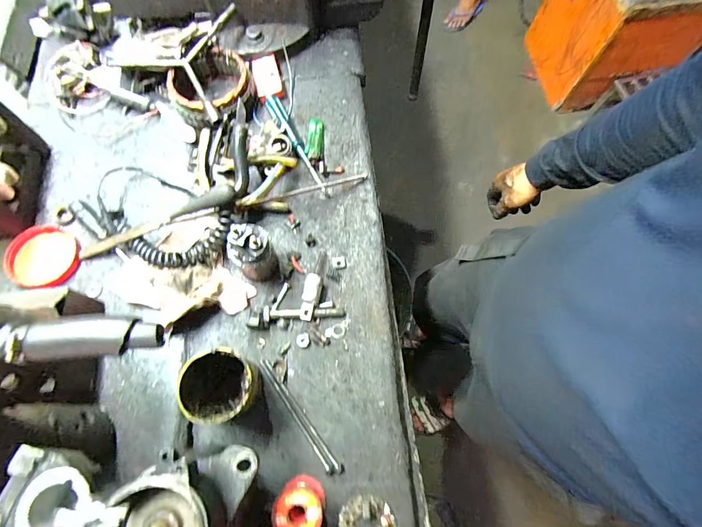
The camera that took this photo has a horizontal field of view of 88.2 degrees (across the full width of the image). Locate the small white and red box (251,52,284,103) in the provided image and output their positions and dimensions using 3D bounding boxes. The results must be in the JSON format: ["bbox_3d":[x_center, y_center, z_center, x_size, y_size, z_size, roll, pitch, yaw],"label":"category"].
[{"bbox_3d":[-0.145,-0.319,0.629,0.045,0.026,0.091,-13,71,-4],"label":"small white and red box"}]

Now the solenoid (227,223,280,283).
[{"bbox_3d":[-0.132,-0.013,0.491,0.052,0.102,0.050,0,71,0],"label":"solenoid"}]

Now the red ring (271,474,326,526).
[{"bbox_3d":[-0.058,0.279,0.414,0.053,0.055,0.054,0,71,0],"label":"red ring"}]

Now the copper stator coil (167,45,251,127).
[{"bbox_3d":[-0.227,-0.284,0.593,0.126,0.064,0.120,0,71,0],"label":"copper stator coil"}]

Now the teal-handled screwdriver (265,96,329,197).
[{"bbox_3d":[-0.086,-0.191,0.579,0.020,0.017,0.191,-30,85,-10],"label":"teal-handled screwdriver"}]

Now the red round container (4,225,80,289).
[{"bbox_3d":[-0.436,-0.009,0.515,0.081,0.027,0.087,0,71,0],"label":"red round container"}]

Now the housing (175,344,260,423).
[{"bbox_3d":[-0.144,0.143,0.428,0.074,0.112,0.076,0,71,0],"label":"housing"}]

